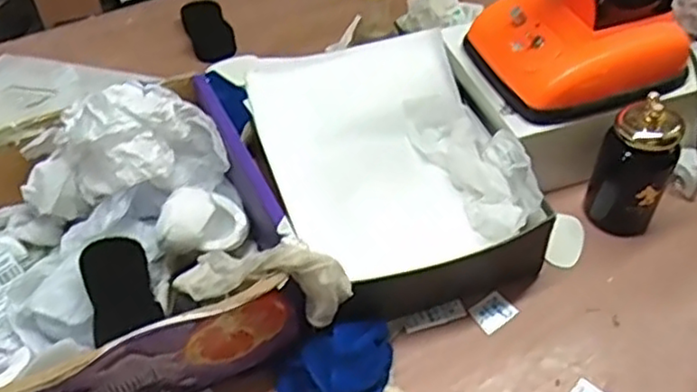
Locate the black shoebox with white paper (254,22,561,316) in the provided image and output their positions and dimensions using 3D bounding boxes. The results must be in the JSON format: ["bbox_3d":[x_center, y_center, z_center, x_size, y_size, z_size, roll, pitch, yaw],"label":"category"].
[{"bbox_3d":[0.044,-0.029,0.812,0.247,0.130,0.320,-16,49,-13],"label":"black shoebox with white paper"}]

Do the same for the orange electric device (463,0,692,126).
[{"bbox_3d":[0.261,-0.222,0.779,0.202,0.218,0.191,-26,52,-20],"label":"orange electric device"}]

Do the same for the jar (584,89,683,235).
[{"bbox_3d":[0.312,-0.033,0.772,0.075,0.162,0.060,20,51,19],"label":"jar"}]

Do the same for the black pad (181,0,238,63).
[{"bbox_3d":[-0.216,-0.257,1.099,0.062,0.030,0.144,-21,50,-16],"label":"black pad"}]

